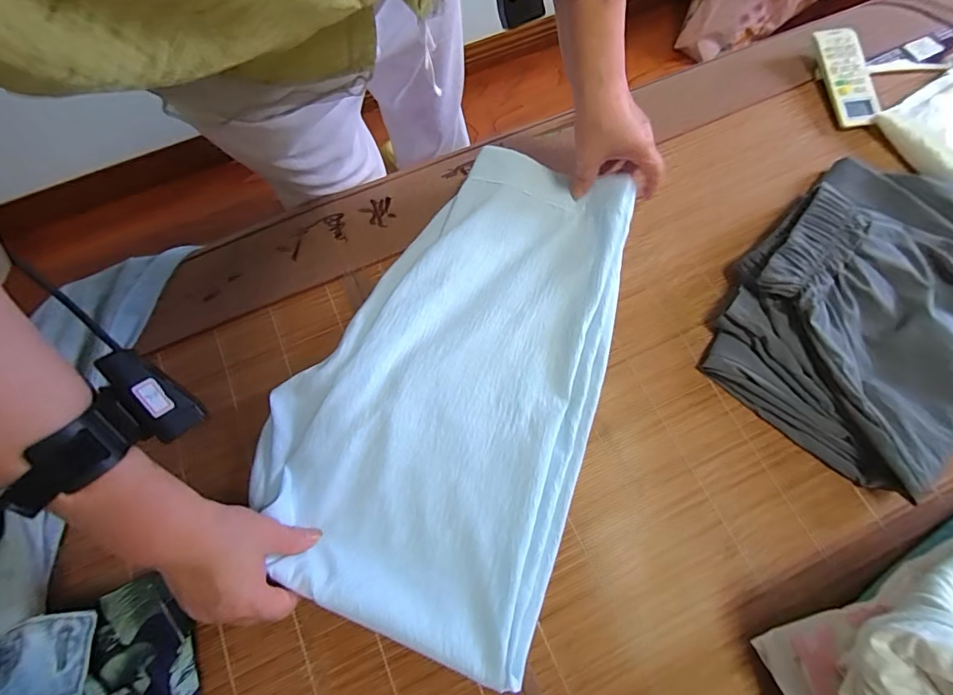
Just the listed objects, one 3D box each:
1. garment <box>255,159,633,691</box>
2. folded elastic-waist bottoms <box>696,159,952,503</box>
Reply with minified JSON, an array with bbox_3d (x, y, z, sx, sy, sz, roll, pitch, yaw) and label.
[{"bbox_3d":[-0.021,0.016,0.407,0.261,0.045,0.433,18,72,9],"label":"garment"},{"bbox_3d":[0.372,-0.042,0.422,0.213,0.050,0.303,41,77,15],"label":"folded elastic-waist bottoms"}]

